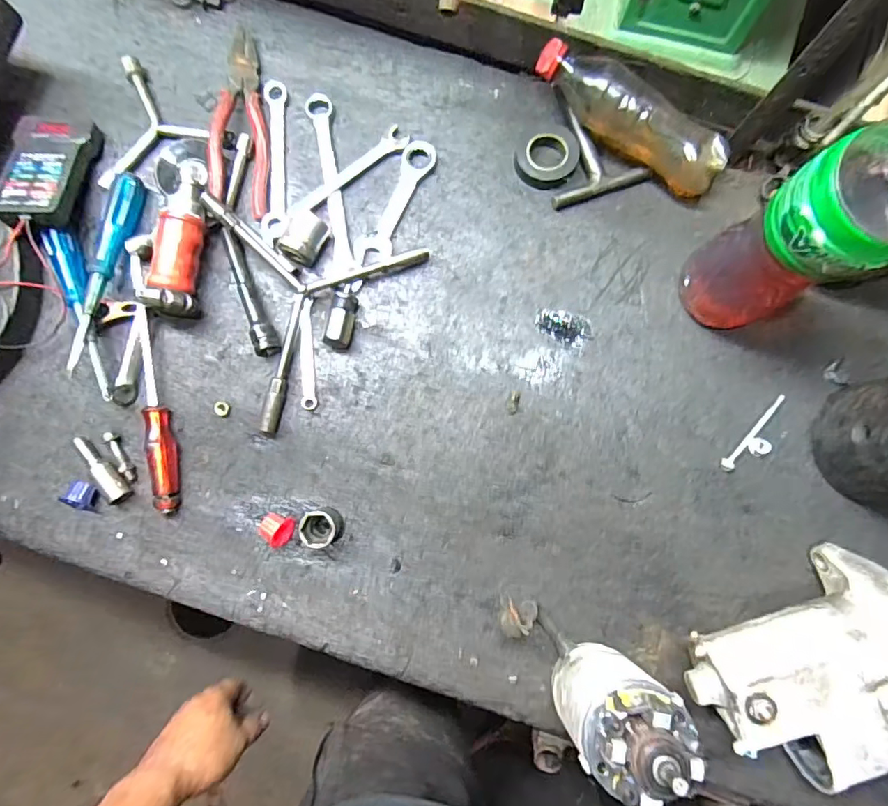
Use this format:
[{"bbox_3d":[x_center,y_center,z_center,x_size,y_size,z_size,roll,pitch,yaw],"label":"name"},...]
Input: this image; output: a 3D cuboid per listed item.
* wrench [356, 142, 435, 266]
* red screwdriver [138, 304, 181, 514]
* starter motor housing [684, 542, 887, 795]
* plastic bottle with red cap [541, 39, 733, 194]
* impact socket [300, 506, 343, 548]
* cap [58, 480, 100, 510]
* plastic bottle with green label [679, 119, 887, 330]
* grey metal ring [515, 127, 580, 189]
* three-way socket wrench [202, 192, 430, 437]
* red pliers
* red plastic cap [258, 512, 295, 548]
[{"bbox_3d":[-0.047,-0.191,0.496,0.034,0.010,0.130,24,84,3],"label":"wrench"},{"bbox_3d":[-0.264,0.008,0.475,0.018,0.026,0.184,-10,84,-1],"label":"red screwdriver"},{"bbox_3d":[0.286,0.220,0.404,0.162,0.106,0.143,-26,85,-4],"label":"starter motor housing"},{"bbox_3d":[0.169,-0.257,0.479,0.185,0.058,0.048,36,85,4],"label":"plastic bottle with red cap"},{"bbox_3d":[-0.108,0.111,0.462,0.030,0.039,0.032,-6,84,0],"label":"impact socket"},{"bbox_3d":[-0.326,0.083,0.465,0.024,0.018,0.025,0,84,0],"label":"cap"},{"bbox_3d":[0.256,-0.112,0.357,0.083,0.273,0.070,-11,84,-2],"label":"plastic bottle with green label"},{"bbox_3d":[0.098,-0.234,0.493,0.057,0.016,0.054,0,84,0],"label":"grey metal ring"},{"bbox_3d":[-0.152,-0.110,0.470,0.173,0.043,0.224,38,85,4],"label":"three-way socket wrench"},{"bbox_3d":[-0.197,-0.274,0.498,0.048,0.036,0.196,-2,84,0],"label":"red pliers"},{"bbox_3d":[-0.153,0.114,0.470,0.029,0.023,0.028,29,85,3],"label":"red plastic cap"}]

